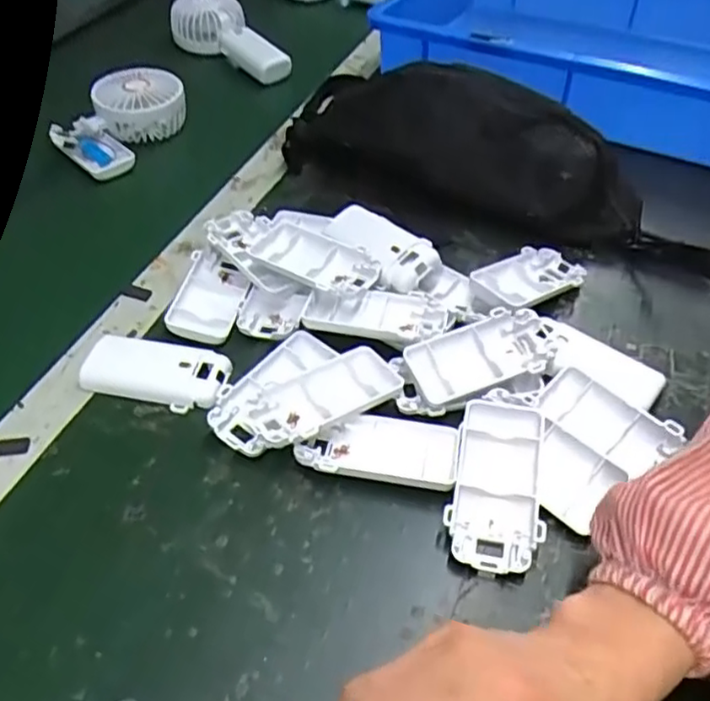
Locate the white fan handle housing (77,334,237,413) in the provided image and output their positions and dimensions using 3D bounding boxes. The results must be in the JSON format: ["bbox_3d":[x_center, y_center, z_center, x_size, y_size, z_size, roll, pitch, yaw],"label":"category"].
[{"bbox_3d":[-0.129,0.012,0.433,0.097,0.013,0.045,10,49,10],"label":"white fan handle housing"}]

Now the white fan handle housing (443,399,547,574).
[{"bbox_3d":[0.080,0.071,0.373,0.049,0.020,0.098,11,49,11],"label":"white fan handle housing"}]

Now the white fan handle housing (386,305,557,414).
[{"bbox_3d":[0.079,0.003,0.425,0.113,0.014,0.050,-18,50,-15],"label":"white fan handle housing"}]

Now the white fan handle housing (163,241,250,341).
[{"bbox_3d":[-0.102,-0.039,0.481,0.045,0.016,0.083,5,49,5],"label":"white fan handle housing"}]

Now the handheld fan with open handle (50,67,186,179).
[{"bbox_3d":[-0.233,-0.227,0.660,0.076,0.048,0.135,14,50,13],"label":"handheld fan with open handle"}]

